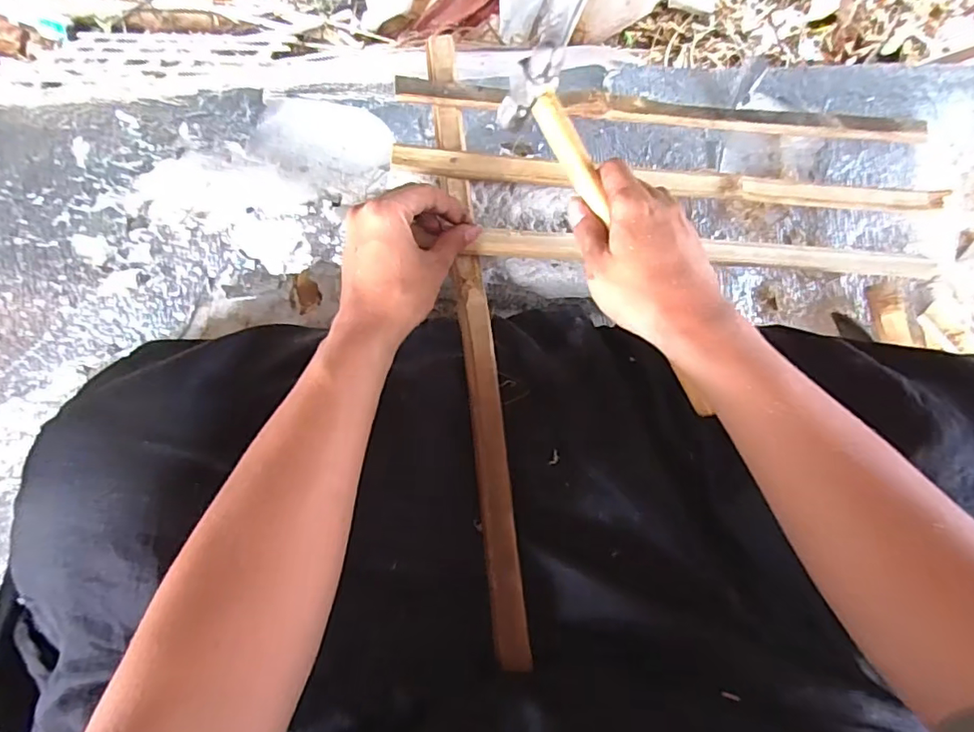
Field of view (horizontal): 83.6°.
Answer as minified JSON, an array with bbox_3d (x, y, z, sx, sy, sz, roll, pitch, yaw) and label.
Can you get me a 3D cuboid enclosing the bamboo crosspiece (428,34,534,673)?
[{"bbox_3d":[-0.010,-0.042,0.432,0.024,0.016,0.509,-6,77,-2],"label":"bamboo crosspiece"}]

